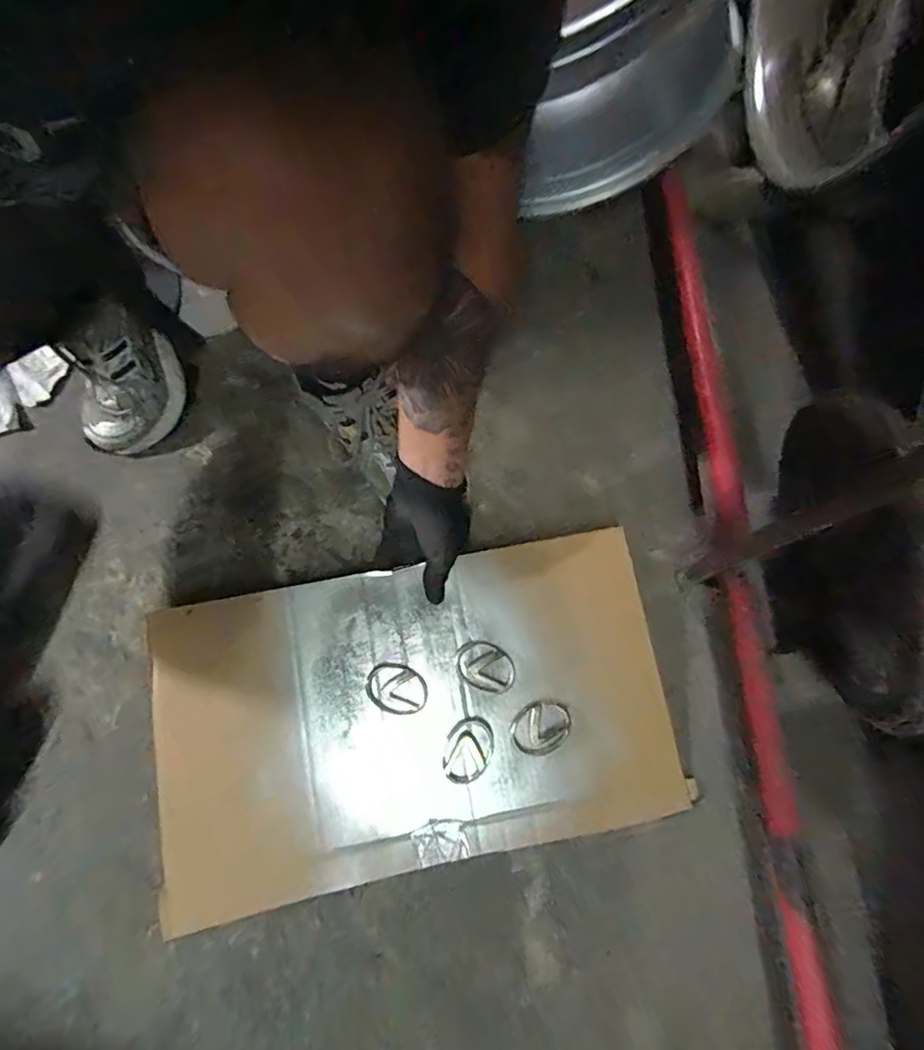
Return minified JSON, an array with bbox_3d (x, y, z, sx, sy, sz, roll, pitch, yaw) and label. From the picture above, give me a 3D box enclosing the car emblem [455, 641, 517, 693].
[{"bbox_3d":[0.025,0.146,0.573,0.066,0.004,0.045,20,74,6],"label":"car emblem"}]

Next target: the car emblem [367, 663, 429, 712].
[{"bbox_3d":[-0.067,0.166,0.570,0.065,0.004,0.044,18,73,5],"label":"car emblem"}]

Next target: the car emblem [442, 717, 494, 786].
[{"bbox_3d":[0.006,0.226,0.556,0.047,0.004,0.064,13,73,4],"label":"car emblem"}]

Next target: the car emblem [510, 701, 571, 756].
[{"bbox_3d":[0.080,0.205,0.562,0.060,0.004,0.049,-32,75,-10],"label":"car emblem"}]

